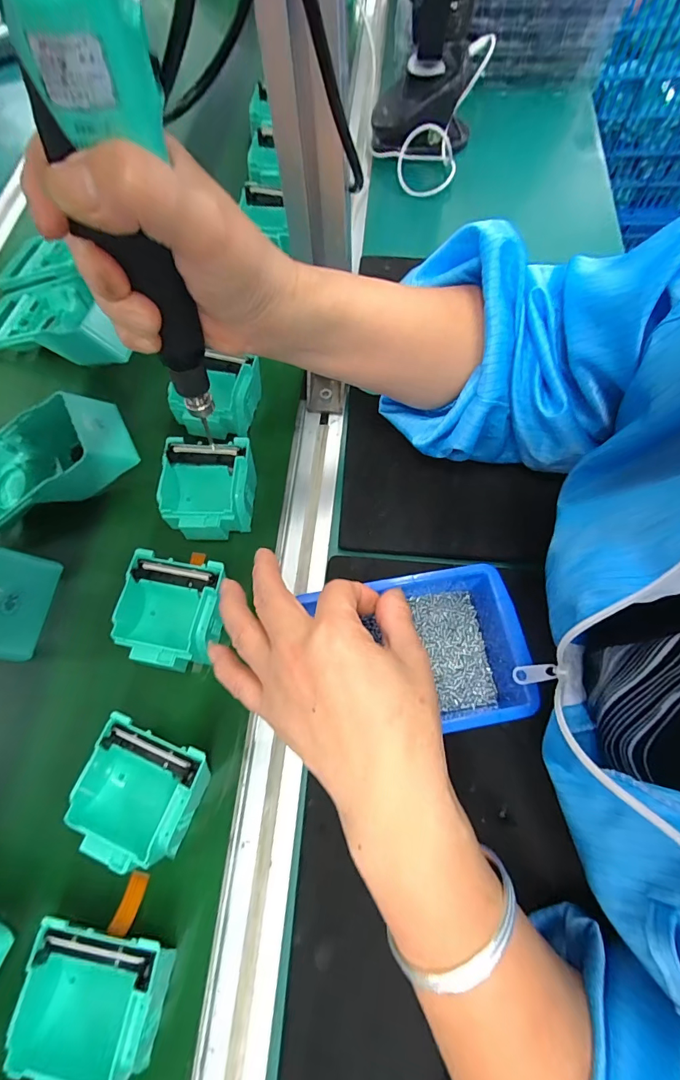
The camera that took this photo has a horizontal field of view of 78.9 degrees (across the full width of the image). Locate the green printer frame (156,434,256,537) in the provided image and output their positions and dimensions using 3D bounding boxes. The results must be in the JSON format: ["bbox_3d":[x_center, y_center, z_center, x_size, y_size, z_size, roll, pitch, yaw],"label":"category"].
[{"bbox_3d":[-0.112,-0.047,0.367,0.079,0.049,0.094,4,71,-1],"label":"green printer frame"}]

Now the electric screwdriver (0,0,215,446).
[{"bbox_3d":[-0.084,-0.125,0.199,0.041,0.191,0.030,-29,69,-15],"label":"electric screwdriver"}]

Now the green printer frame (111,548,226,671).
[{"bbox_3d":[-0.129,0.058,0.326,0.077,0.045,0.083,8,71,1],"label":"green printer frame"}]

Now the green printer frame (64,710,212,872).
[{"bbox_3d":[-0.133,0.169,0.279,0.071,0.034,0.077,19,72,9],"label":"green printer frame"}]

